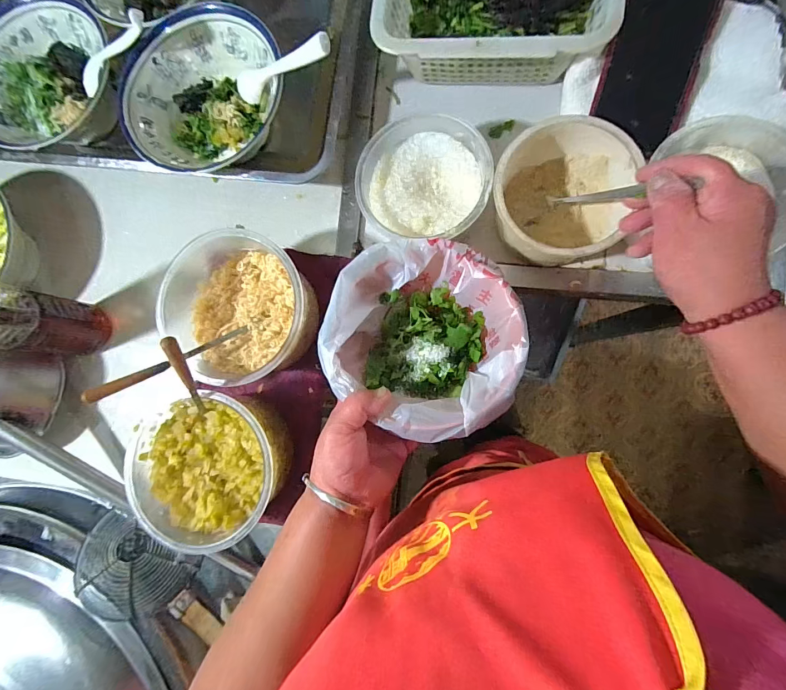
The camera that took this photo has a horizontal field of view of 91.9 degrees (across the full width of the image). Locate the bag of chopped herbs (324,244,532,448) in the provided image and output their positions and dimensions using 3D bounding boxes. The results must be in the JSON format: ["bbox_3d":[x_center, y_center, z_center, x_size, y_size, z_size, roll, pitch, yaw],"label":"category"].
[{"bbox_3d":[0.030,-0.011,0.368,0.180,0.072,0.178,14,88,9],"label":"bag of chopped herbs"}]

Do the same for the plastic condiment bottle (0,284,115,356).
[{"bbox_3d":[-0.409,-0.029,0.399,0.060,0.192,0.065,10,87,9],"label":"plastic condiment bottle"}]

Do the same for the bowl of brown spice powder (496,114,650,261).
[{"bbox_3d":[0.165,-0.148,0.386,0.131,0.074,0.123,-1,86,8],"label":"bowl of brown spice powder"}]

